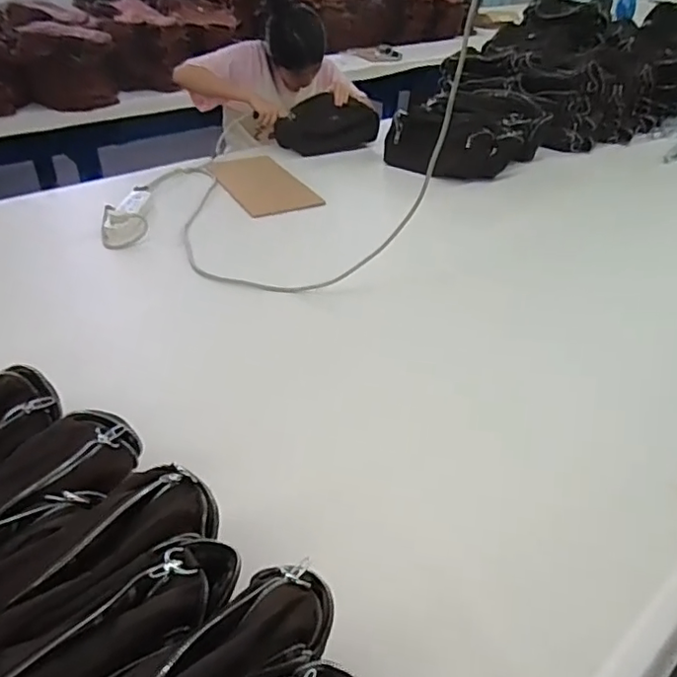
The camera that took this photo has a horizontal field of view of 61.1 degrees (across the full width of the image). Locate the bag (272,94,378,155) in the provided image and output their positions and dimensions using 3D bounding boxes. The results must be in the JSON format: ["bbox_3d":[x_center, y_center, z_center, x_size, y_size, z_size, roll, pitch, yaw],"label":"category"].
[{"bbox_3d":[-0.038,-0.652,1.760,0.303,0.145,0.141,-10,38,-16],"label":"bag"}]

